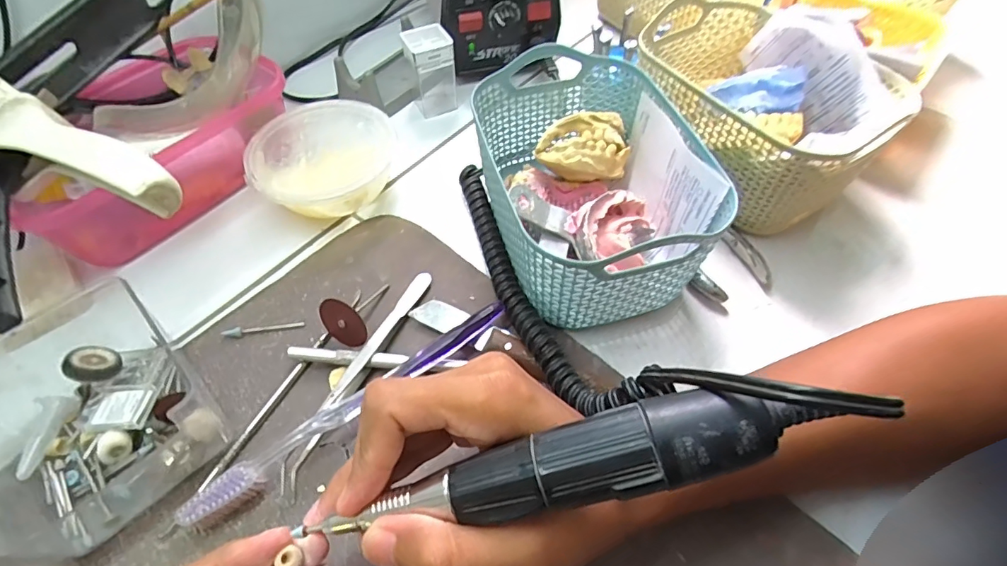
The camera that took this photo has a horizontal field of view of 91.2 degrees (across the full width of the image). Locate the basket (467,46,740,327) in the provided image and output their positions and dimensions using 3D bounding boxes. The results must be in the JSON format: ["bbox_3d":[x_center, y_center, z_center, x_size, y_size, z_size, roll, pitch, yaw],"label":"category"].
[{"bbox_3d":[0.050,-0.058,0.317,0.116,0.083,0.171,-14,57,-10],"label":"basket"}]

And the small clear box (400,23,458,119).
[{"bbox_3d":[-0.061,-0.180,0.421,0.043,0.060,0.044,-10,56,-7],"label":"small clear box"}]

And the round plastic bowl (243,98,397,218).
[{"bbox_3d":[-0.129,-0.086,0.363,0.098,0.039,0.104,-10,56,-7],"label":"round plastic bowl"}]

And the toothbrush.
[{"bbox_3d":[-0.076,0.065,0.269,0.186,0.020,0.015,-34,62,-21],"label":"toothbrush"}]

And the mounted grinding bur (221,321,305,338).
[{"bbox_3d":[-0.148,0.028,0.305,0.048,0.005,0.005,-10,56,-7],"label":"mounted grinding bur"}]

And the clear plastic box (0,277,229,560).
[{"bbox_3d":[-0.211,0.064,0.248,0.108,0.055,0.101,39,63,23],"label":"clear plastic box"}]

